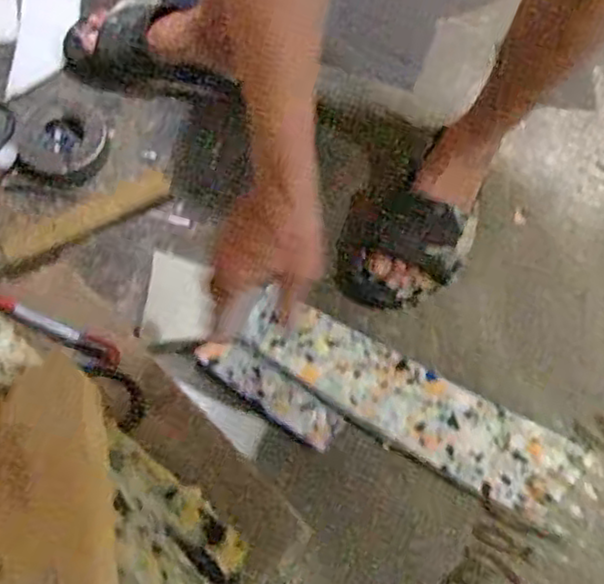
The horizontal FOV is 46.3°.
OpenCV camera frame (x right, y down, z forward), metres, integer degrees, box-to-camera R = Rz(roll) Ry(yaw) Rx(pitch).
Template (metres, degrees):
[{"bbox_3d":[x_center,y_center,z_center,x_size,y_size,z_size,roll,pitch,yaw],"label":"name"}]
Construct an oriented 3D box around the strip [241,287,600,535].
[{"bbox_3d":[0.115,0.119,0.758,0.382,0.021,0.094,28,71,6],"label":"strip"}]

